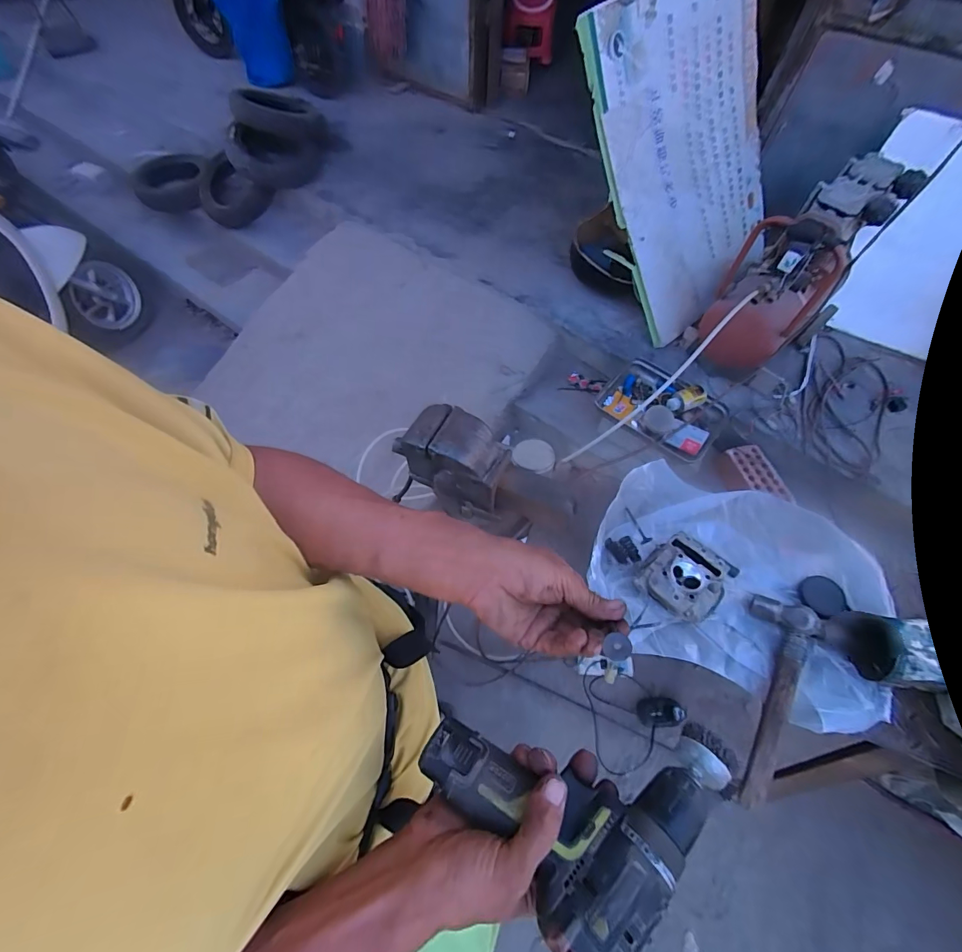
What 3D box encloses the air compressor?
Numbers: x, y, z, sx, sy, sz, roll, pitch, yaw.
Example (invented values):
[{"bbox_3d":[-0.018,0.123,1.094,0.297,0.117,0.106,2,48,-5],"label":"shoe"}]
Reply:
[{"bbox_3d":[0.886,-0.570,1.274,0.307,0.510,0.472,33,64,15],"label":"air compressor"}]

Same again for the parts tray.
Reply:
[{"bbox_3d":[0.576,-0.226,1.350,0.368,0.082,0.269,36,65,17],"label":"parts tray"}]

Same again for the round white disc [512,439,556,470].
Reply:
[{"bbox_3d":[0.107,-0.044,0.858,0.081,0.008,0.074,1,60,-2],"label":"round white disc"}]

